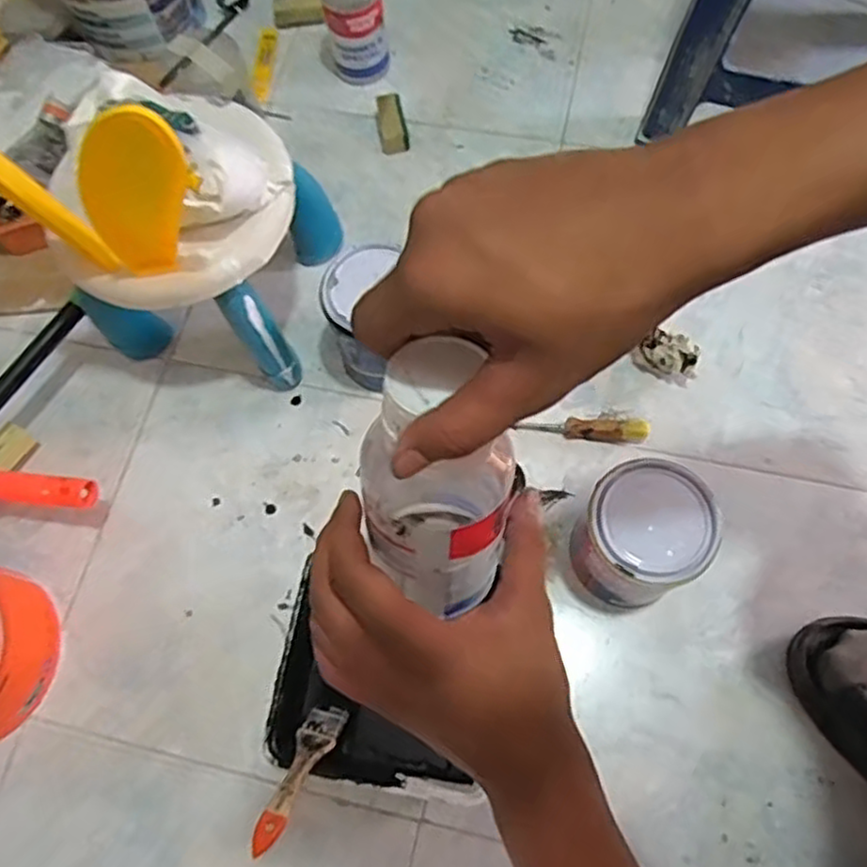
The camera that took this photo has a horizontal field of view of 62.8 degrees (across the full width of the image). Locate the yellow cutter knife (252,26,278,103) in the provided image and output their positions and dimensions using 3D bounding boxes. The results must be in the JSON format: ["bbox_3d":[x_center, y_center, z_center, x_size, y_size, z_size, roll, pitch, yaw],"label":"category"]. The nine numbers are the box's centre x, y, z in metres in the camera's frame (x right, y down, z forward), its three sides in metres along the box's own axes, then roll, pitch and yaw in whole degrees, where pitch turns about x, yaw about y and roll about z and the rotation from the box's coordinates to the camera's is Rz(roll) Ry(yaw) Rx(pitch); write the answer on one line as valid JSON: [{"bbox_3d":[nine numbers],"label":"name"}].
[{"bbox_3d":[-0.230,-0.503,0.969,0.026,0.012,0.127,1,70,2],"label":"yellow cutter knife"}]

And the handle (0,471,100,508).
[{"bbox_3d":[-0.416,0.053,0.703,0.153,0.034,0.032,6,69,5],"label":"handle"}]

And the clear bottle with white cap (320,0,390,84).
[{"bbox_3d":[-0.106,-0.527,0.889,0.086,0.169,0.068,-13,70,-3],"label":"clear bottle with white cap"}]

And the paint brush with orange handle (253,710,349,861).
[{"bbox_3d":[-0.112,0.278,0.585,0.031,0.007,0.135,21,32,9],"label":"paint brush with orange handle"}]

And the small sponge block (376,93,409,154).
[{"bbox_3d":[-0.054,-0.398,0.908,0.035,0.035,0.074,-8,70,-1],"label":"small sponge block"}]

